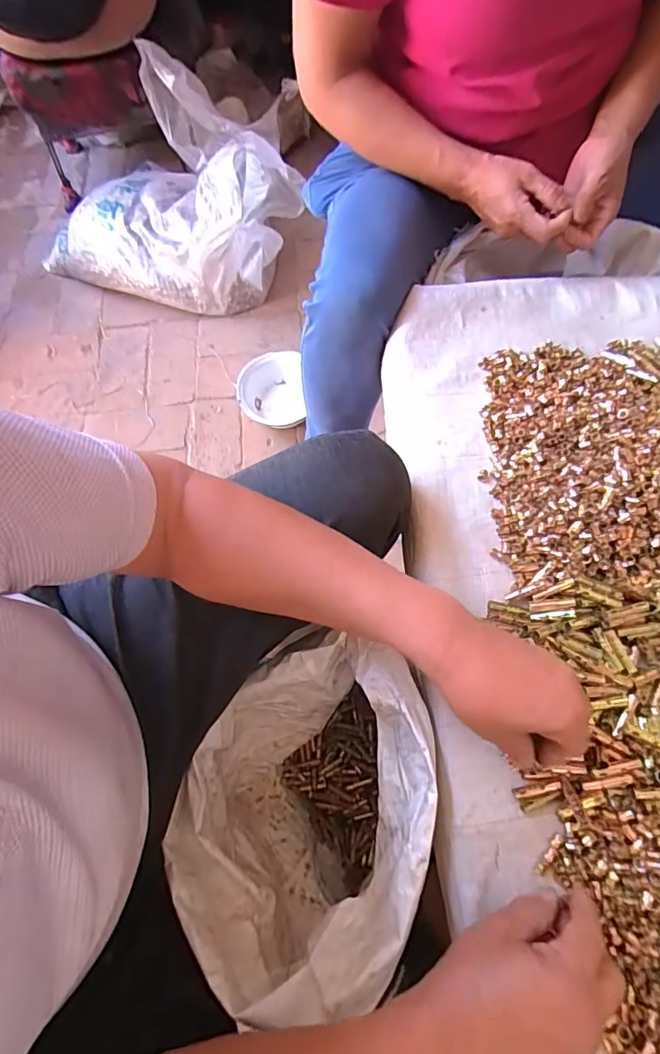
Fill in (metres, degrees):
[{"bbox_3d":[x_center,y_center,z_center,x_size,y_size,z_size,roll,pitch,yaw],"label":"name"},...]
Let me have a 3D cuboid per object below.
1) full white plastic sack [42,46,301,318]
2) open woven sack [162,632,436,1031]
[{"bbox_3d":[-0.362,-0.730,1.092,0.522,0.298,0.385,24,73,11],"label":"full white plastic sack"},{"bbox_3d":[-0.015,0.298,0.581,0.219,0.396,0.280,31,75,13],"label":"open woven sack"}]

